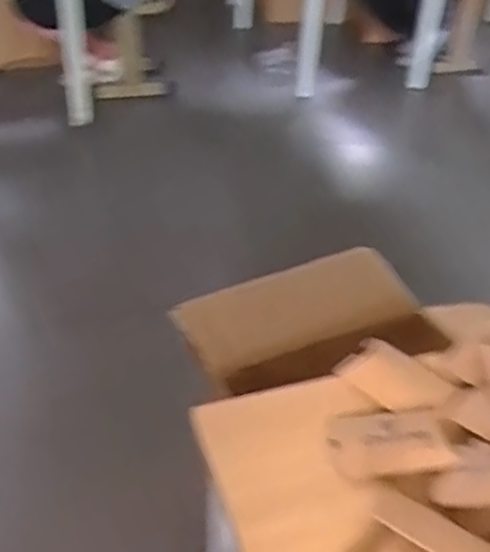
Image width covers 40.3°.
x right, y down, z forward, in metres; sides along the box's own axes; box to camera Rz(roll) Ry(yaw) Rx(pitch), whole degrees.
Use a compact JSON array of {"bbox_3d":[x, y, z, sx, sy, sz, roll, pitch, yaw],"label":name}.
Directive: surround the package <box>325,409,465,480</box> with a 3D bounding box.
[{"bbox_3d":[0.105,0.119,0.490,0.084,0.008,0.060,0,38,-5],"label":"package"}]

